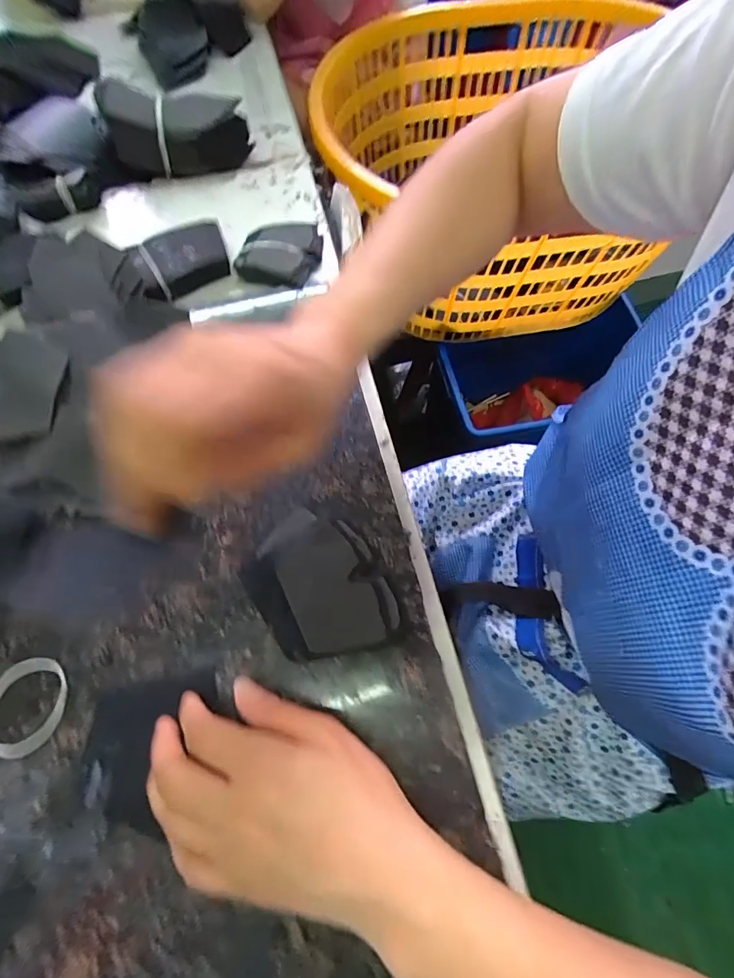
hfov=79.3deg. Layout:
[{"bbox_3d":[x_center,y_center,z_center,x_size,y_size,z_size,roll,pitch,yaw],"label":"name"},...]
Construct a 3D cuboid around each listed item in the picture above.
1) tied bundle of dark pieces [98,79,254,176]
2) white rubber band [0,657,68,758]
[{"bbox_3d":[-0.212,-0.410,0.495,0.143,0.065,0.075,-21,70,-8],"label":"tied bundle of dark pieces"},{"bbox_3d":[-0.218,0.139,0.283,0.045,0.008,0.056,13,69,5],"label":"white rubber band"}]

